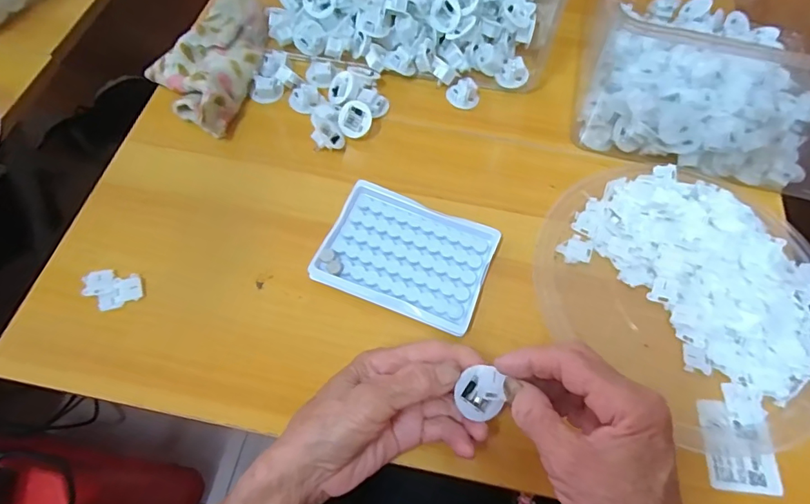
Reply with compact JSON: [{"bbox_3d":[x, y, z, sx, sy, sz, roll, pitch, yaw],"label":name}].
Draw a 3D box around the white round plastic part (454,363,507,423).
[{"bbox_3d":[0.046,0.085,0.294,0.026,0.008,0.032,8,93,-9],"label":"white round plastic part"}]

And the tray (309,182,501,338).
[{"bbox_3d":[0.002,0.001,0.384,0.127,0.016,0.097,21,70,8],"label":"tray"}]

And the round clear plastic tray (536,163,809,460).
[{"bbox_3d":[0.230,0.029,0.387,0.236,0.029,0.204,39,73,13],"label":"round clear plastic tray"}]

